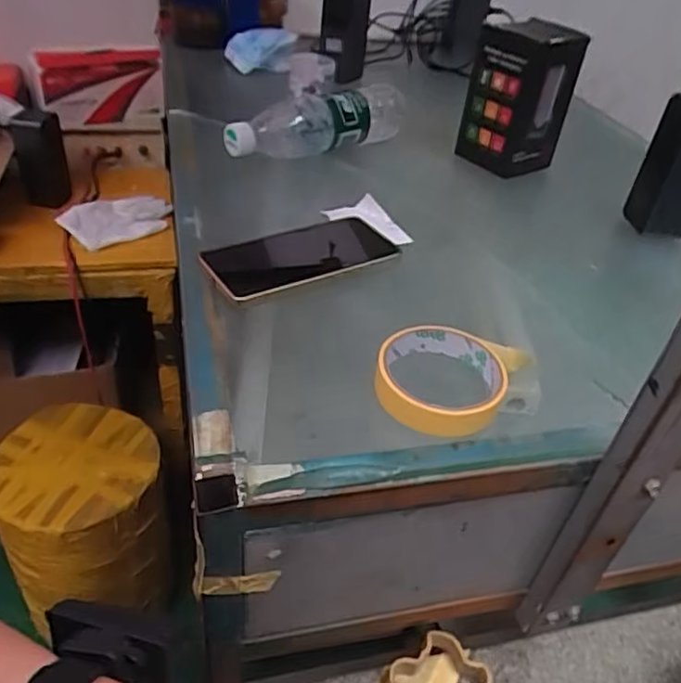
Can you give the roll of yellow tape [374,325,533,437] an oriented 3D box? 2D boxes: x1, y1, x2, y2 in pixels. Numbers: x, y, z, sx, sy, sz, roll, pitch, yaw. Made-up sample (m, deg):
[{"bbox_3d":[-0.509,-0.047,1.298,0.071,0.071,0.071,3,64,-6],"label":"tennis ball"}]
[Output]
[{"bbox_3d":[0.070,0.024,0.418,0.084,0.025,0.092,4,39,-3],"label":"roll of yellow tape"}]

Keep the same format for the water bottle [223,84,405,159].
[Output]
[{"bbox_3d":[-0.022,-0.252,0.721,0.250,0.067,0.065,-25,48,-33],"label":"water bottle"}]

